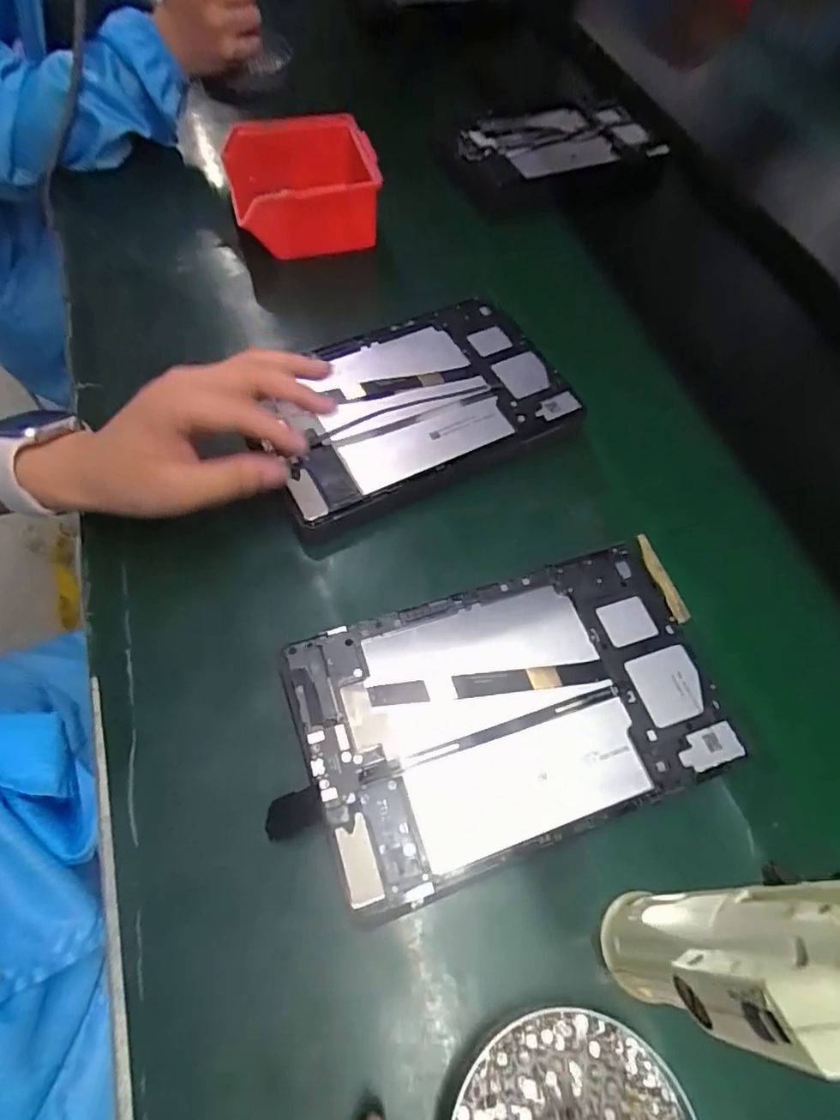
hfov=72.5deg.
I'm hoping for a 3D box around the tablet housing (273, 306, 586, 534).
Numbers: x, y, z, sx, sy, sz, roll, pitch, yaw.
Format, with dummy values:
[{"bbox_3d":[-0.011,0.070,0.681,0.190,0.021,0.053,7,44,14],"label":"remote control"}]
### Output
[{"bbox_3d":[-0.007,-0.124,0.444,0.229,0.019,0.151,-24,66,-16],"label":"tablet housing"}]

